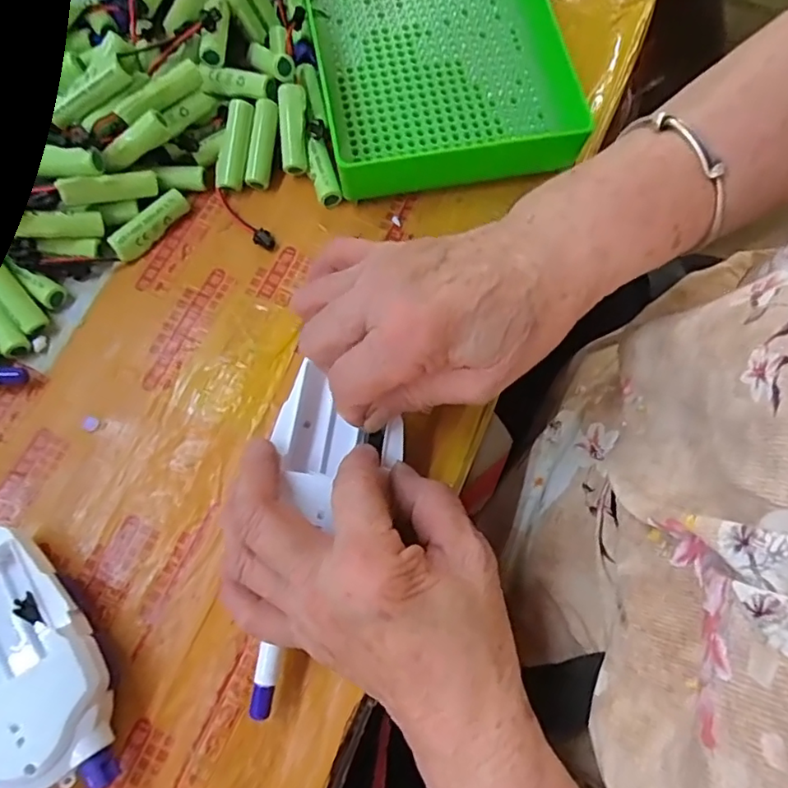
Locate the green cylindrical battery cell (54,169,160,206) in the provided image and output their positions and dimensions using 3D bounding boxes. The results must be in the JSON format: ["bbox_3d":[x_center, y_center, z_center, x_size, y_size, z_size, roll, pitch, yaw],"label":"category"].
[{"bbox_3d":[-0.159,-0.116,0.315,0.051,0.012,0.012,-21,74,-31],"label":"green cylindrical battery cell"}]

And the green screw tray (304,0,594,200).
[{"bbox_3d":[0.025,-0.245,0.366,0.160,0.033,0.248,-9,74,-4],"label":"green screw tray"}]

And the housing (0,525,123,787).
[{"bbox_3d":[-0.149,0.135,0.244,0.058,0.036,0.160,-37,76,-12],"label":"housing"}]

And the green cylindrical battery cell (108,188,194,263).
[{"bbox_3d":[-0.141,-0.098,0.328,0.011,0.016,0.050,41,77,10],"label":"green cylindrical battery cell"}]

